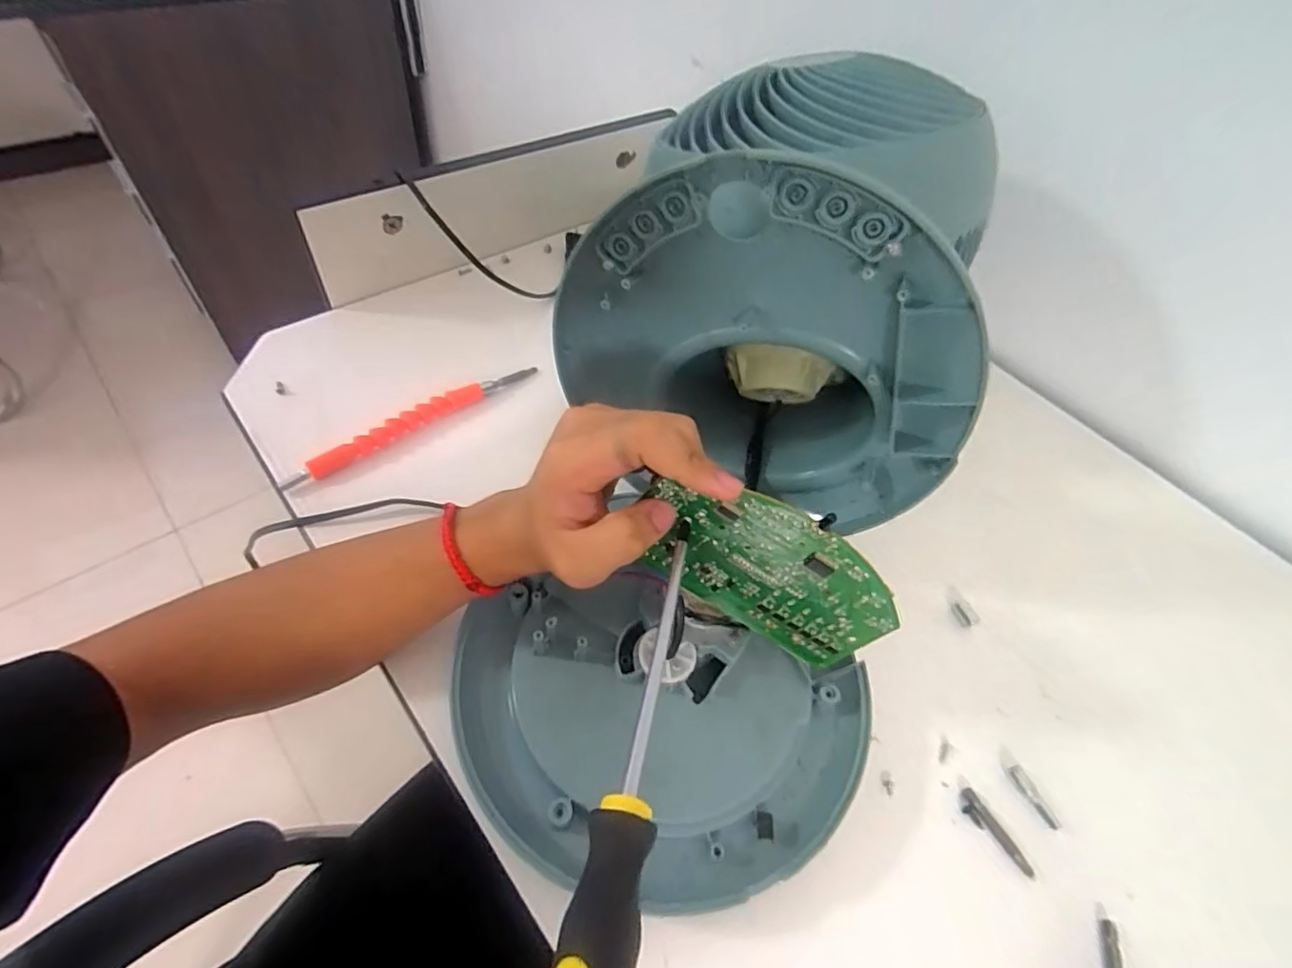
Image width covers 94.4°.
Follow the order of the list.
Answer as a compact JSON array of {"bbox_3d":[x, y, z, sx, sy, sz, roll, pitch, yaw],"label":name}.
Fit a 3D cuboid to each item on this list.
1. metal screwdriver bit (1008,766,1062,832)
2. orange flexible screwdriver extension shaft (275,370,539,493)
[{"bbox_3d":[0.226,0.182,0.348,0.007,0.008,0.035,-15,58,-18],"label":"metal screwdriver bit"},{"bbox_3d":[-0.173,-0.049,0.460,0.203,0.015,0.013,-32,64,-27],"label":"orange flexible screwdriver extension shaft"}]

